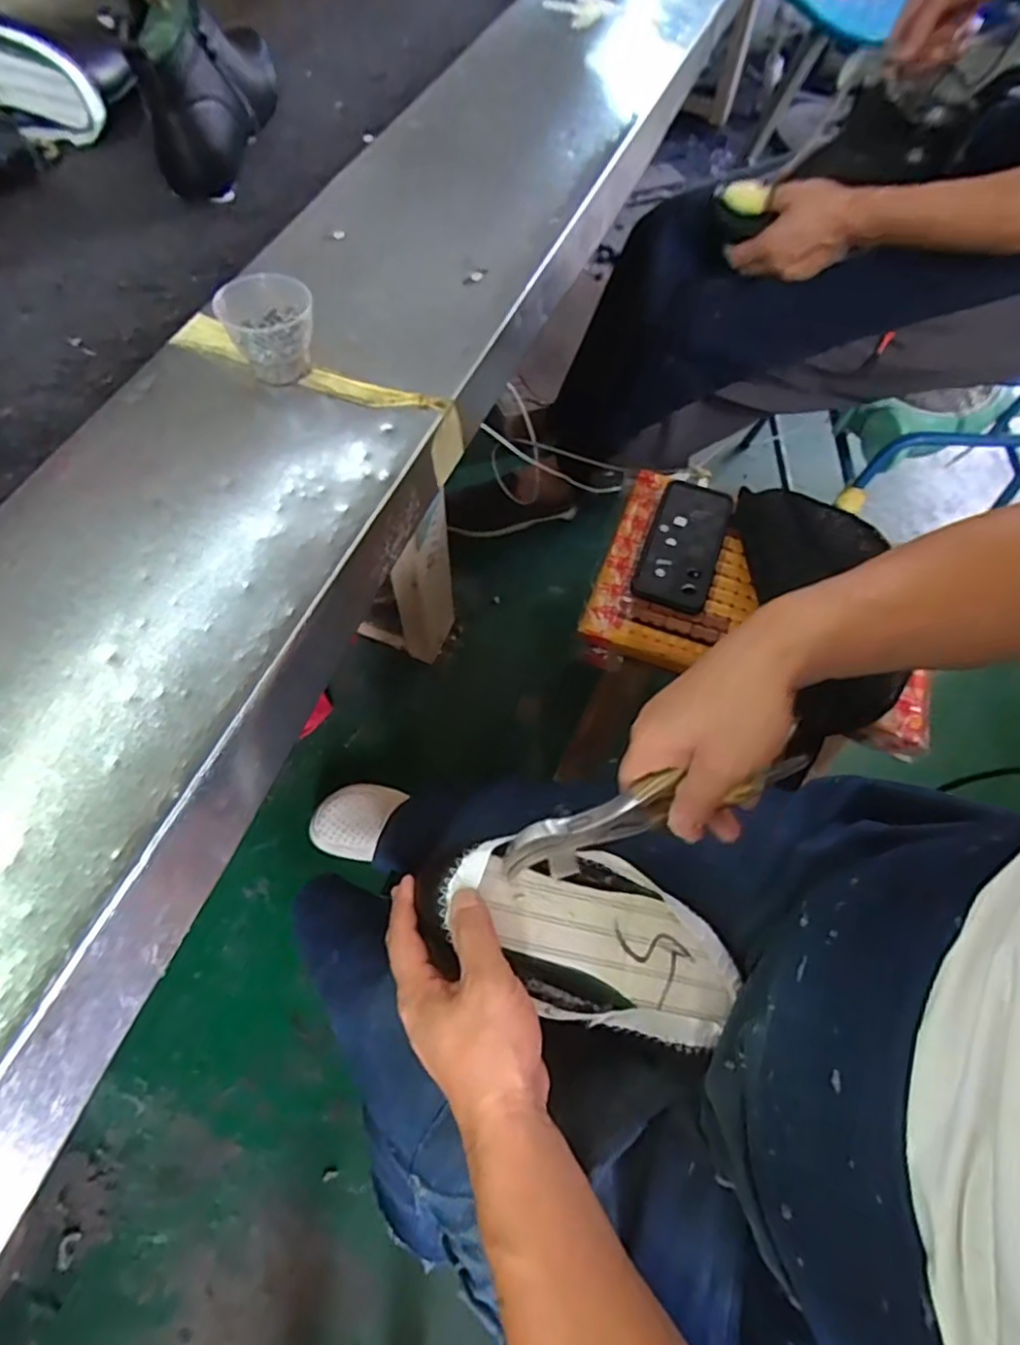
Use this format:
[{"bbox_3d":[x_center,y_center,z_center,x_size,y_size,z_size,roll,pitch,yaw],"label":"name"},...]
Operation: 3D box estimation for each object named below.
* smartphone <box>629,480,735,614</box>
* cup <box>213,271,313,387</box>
[{"bbox_3d":[0.193,-0.142,0.724,0.080,0.014,0.170,21,65,7],"label":"smartphone"},{"bbox_3d":[-0.170,-0.245,0.471,0.062,0.053,0.058,-21,67,-12],"label":"cup"}]

